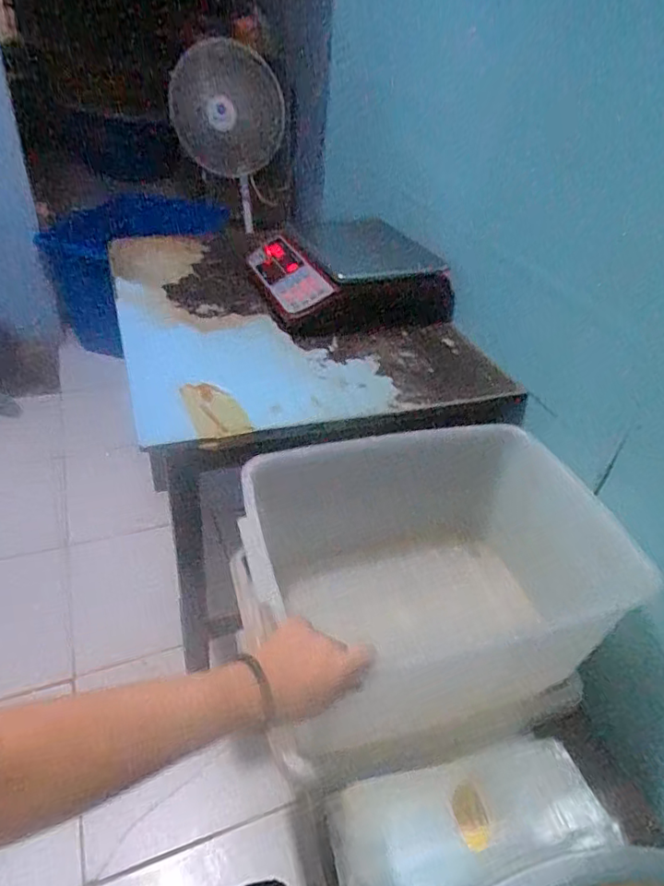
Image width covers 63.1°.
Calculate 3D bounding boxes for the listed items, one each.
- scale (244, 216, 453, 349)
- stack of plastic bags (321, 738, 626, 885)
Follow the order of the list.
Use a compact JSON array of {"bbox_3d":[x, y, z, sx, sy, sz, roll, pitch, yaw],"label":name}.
[{"bbox_3d":[0.021,-0.325,1.067,0.323,0.119,0.336,-12,41,-25],"label":"scale"},{"bbox_3d":[0.161,0.440,0.628,0.318,0.031,0.132,-4,38,-15],"label":"stack of plastic bags"}]

